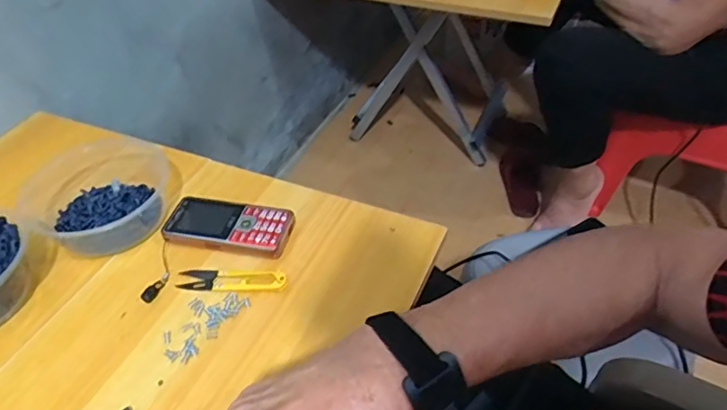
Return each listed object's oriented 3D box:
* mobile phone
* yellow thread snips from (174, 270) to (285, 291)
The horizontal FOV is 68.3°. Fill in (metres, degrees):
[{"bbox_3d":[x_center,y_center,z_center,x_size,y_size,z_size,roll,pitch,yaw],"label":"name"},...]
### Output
[{"bbox_3d":[-0.137,0.021,0.550,0.127,0.018,0.059,7,46,12],"label":"mobile phone"},{"bbox_3d":[-0.125,0.071,0.508,0.104,0.006,0.022,2,45,6],"label":"yellow thread snips"}]

